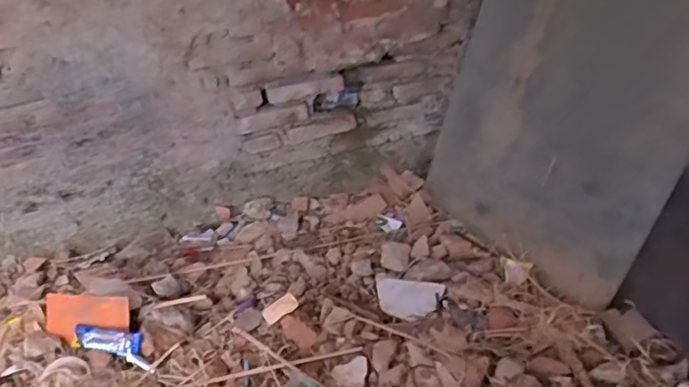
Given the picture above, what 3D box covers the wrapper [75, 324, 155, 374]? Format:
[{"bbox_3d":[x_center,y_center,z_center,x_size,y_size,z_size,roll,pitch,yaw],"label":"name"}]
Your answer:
[{"bbox_3d":[-0.470,0.301,1.132,0.208,0.019,0.060,13,77,19],"label":"wrapper"}]

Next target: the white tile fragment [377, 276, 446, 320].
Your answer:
[{"bbox_3d":[0.139,0.236,1.284,0.164,0.015,0.111,10,34,22],"label":"white tile fragment"}]

